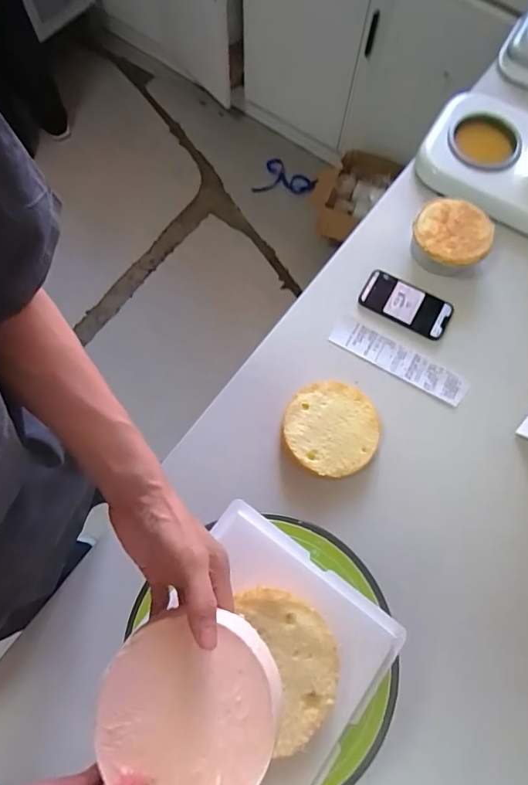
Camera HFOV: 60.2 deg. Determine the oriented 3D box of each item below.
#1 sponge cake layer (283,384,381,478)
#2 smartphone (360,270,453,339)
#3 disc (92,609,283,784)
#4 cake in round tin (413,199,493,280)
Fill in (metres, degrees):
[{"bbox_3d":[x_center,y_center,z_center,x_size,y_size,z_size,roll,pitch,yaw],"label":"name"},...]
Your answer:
[{"bbox_3d":[0.100,0.055,0.685,0.136,0.030,0.139,1,72,-2],"label":"sponge cake layer"},{"bbox_3d":[0.236,-0.147,0.759,0.147,0.012,0.075,27,81,9],"label":"smartphone"},{"bbox_3d":[-0.061,0.252,0.362,0.135,0.034,0.135,1,72,-2],"label":"disc"},{"bbox_3d":[0.317,-0.264,0.770,0.131,0.062,0.117,23,73,6],"label":"cake in round tin"}]

